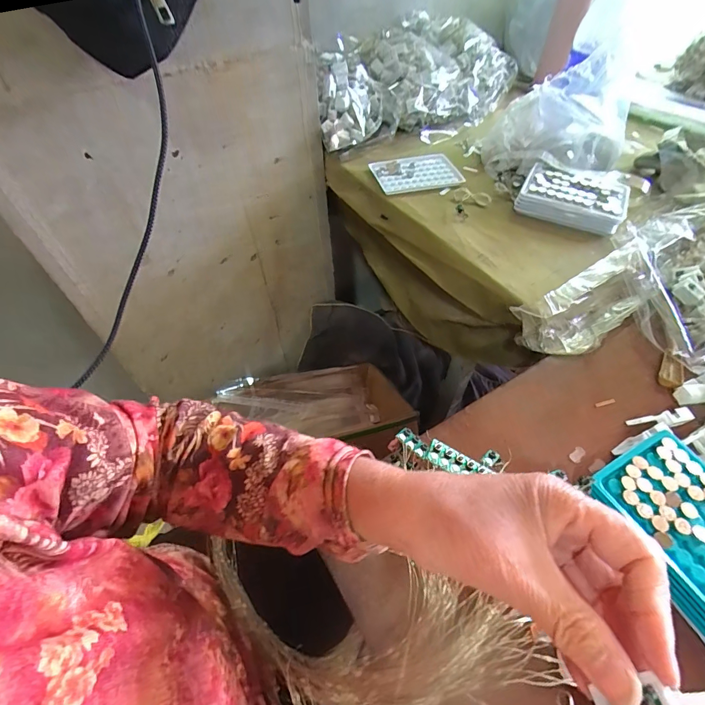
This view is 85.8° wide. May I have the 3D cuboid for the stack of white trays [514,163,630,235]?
[{"bbox_3d":[0.306,-0.212,0.532,0.135,0.032,0.104,23,56,19],"label":"stack of white trays"}]

